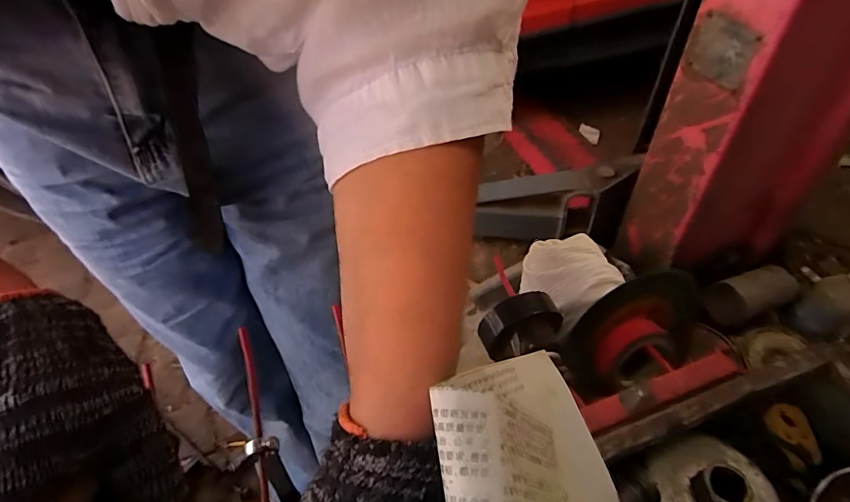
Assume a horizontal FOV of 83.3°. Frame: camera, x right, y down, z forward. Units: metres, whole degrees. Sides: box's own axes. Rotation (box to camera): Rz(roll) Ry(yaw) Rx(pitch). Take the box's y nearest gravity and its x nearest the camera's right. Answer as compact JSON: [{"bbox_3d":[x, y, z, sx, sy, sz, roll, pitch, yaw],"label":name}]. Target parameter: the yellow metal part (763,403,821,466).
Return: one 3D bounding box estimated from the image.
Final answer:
[{"bbox_3d":[0.219,0.109,0.284,0.021,0.008,0.035,-1,45,1],"label":"yellow metal part"}]

